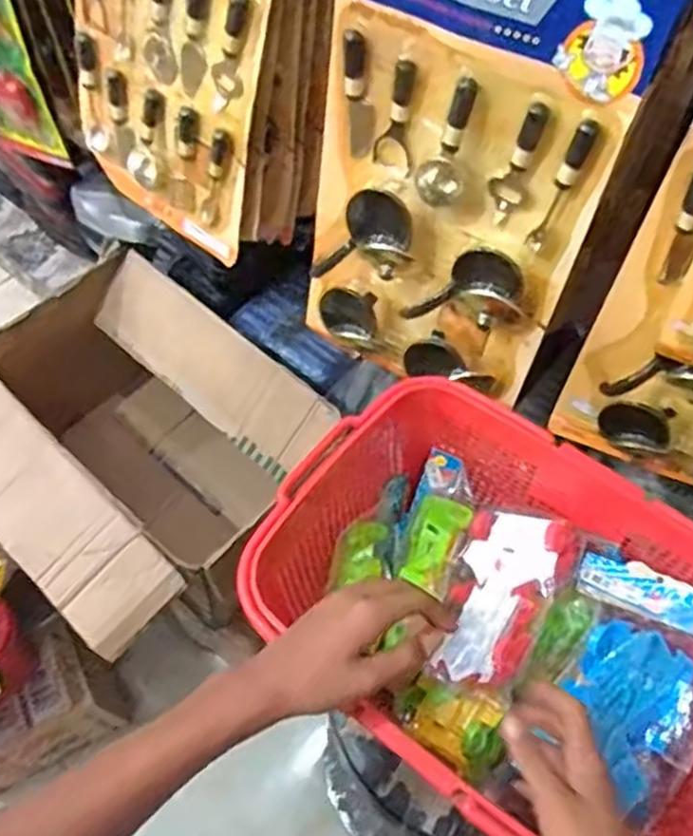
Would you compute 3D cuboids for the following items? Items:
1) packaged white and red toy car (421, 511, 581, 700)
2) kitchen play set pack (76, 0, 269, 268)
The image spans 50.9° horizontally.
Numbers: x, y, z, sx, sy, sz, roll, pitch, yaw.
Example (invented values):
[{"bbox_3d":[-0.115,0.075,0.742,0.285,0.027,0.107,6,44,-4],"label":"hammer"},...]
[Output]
[{"bbox_3d":[0.139,0.166,0.660,0.095,0.040,0.172,6,56,41],"label":"packaged white and red toy car"},{"bbox_3d":[-0.198,-0.403,0.789,0.261,0.412,0.036,36,45,17],"label":"kitchen play set pack"}]

